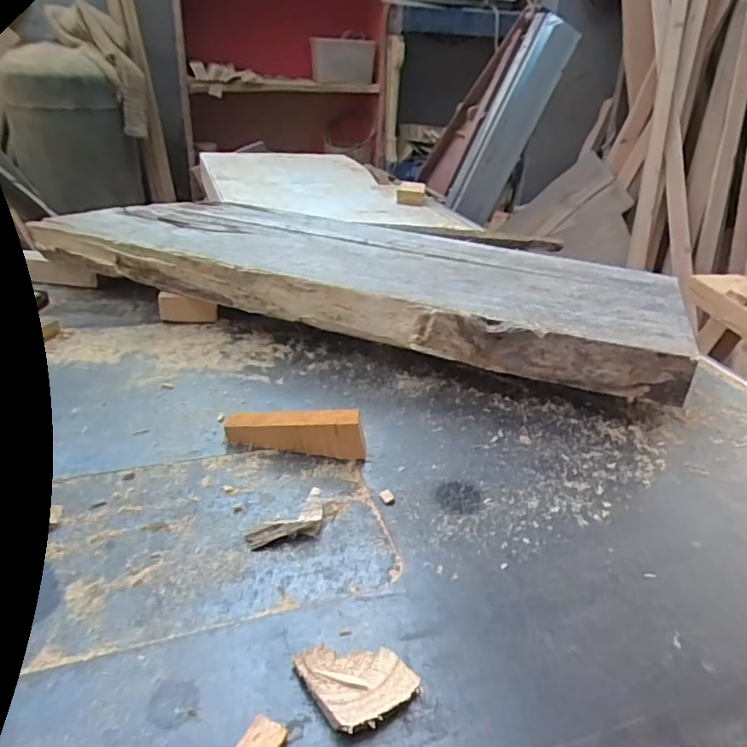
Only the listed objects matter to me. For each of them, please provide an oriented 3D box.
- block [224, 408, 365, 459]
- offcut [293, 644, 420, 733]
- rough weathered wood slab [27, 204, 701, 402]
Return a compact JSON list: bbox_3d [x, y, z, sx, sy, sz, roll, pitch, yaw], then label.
[{"bbox_3d":[-0.057,0.039,0.409,0.102,0.036,0.016,7,30,6],"label":"block"},{"bbox_3d":[-0.008,0.142,0.263,0.044,0.009,0.047,-19,37,-34],"label":"offcut"},{"bbox_3d":[0.004,-0.112,0.609,0.593,0.043,0.252,13,31,15],"label":"rough weathered wood slab"}]

